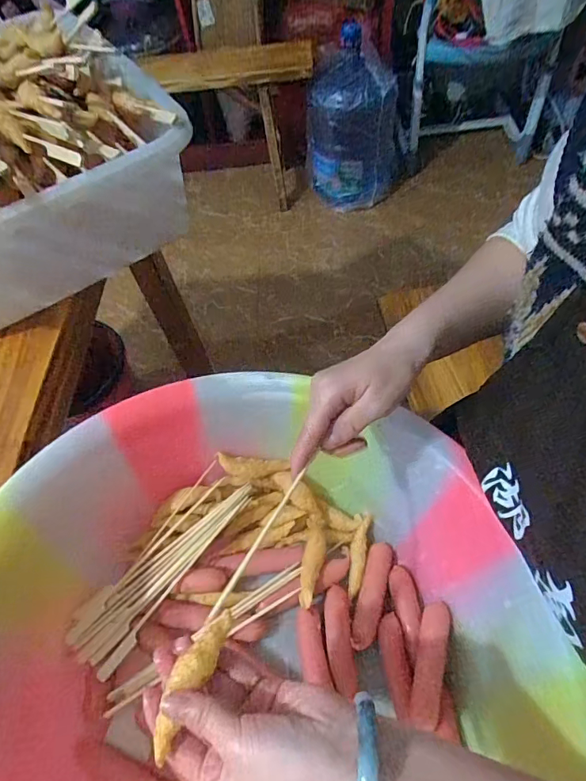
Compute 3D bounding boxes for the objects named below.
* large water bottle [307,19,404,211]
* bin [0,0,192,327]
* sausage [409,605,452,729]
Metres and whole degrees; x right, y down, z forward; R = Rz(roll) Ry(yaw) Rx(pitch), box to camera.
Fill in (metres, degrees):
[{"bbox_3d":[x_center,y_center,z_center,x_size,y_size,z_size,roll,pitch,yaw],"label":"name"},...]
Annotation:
[{"bbox_3d":[0.189,-0.799,1.427,0.292,0.433,0.257,10,60,12],"label":"large water bottle"},{"bbox_3d":[-0.282,-0.224,0.473,0.287,0.167,0.296,-32,61,-15],"label":"bin"},{"bbox_3d":[0.122,0.237,0.406,0.024,0.017,0.095,13,61,14],"label":"sausage"}]

